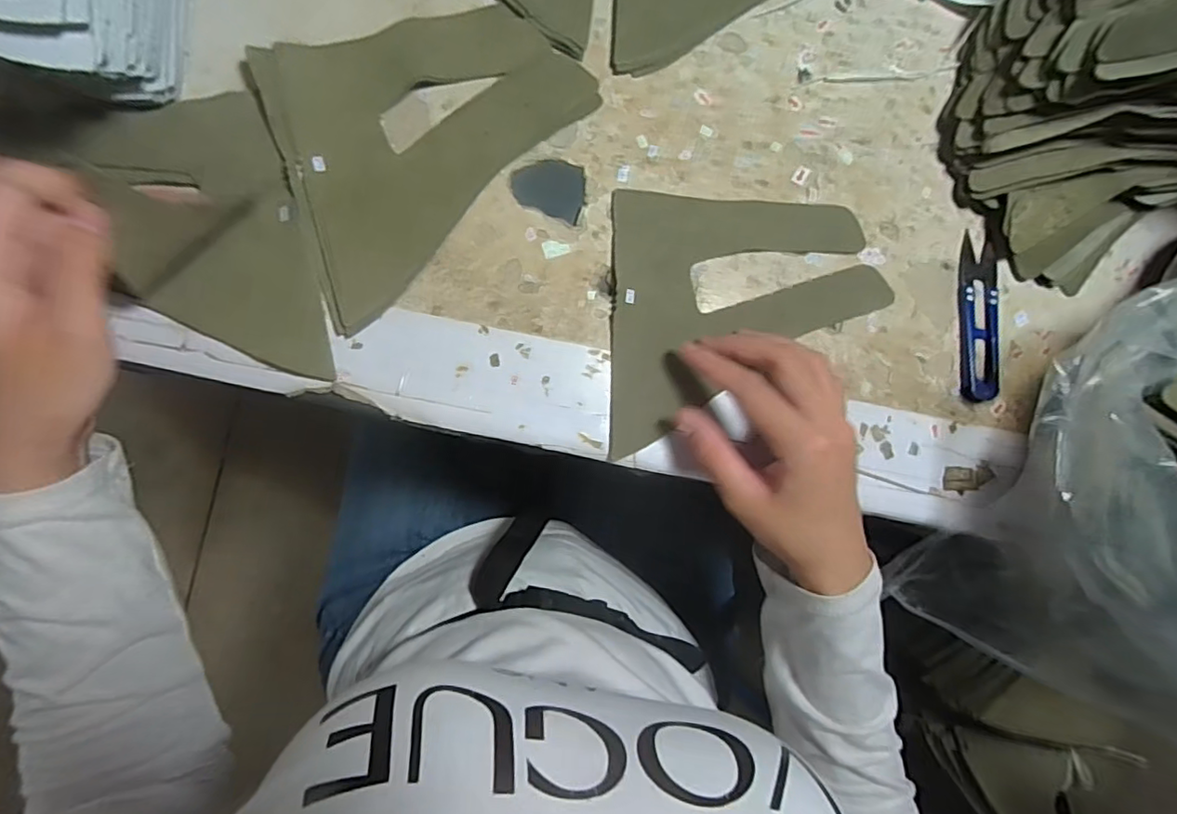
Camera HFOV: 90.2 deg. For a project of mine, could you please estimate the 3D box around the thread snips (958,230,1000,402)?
[{"bbox_3d":[0.235,-0.053,0.351,0.024,0.008,0.098,2,88,-6],"label":"thread snips"}]

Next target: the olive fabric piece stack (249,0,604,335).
[{"bbox_3d":[-0.098,-0.154,0.317,0.188,0.012,0.132,-41,93,-6],"label":"olive fabric piece stack"}]

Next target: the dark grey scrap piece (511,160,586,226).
[{"bbox_3d":[-0.021,-0.125,0.330,0.041,0.004,0.032,19,86,-5],"label":"dark grey scrap piece"}]

